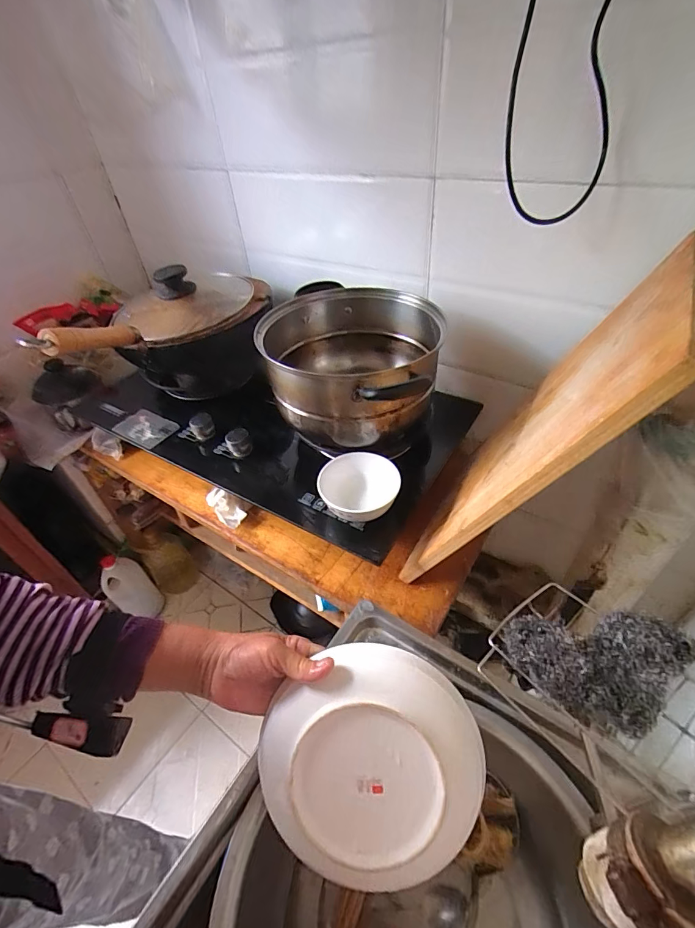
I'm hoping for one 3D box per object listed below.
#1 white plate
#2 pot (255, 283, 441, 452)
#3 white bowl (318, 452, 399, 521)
[{"bbox_3d":[0.017,0.254,0.352,0.185,0.025,0.175,-1,81,7],"label":"white plate"},{"bbox_3d":[0.001,-0.143,0.630,0.260,0.138,0.284,4,44,11],"label":"pot"},{"bbox_3d":[0.016,0.040,0.591,0.112,0.062,0.112,-3,43,3],"label":"white bowl"}]

